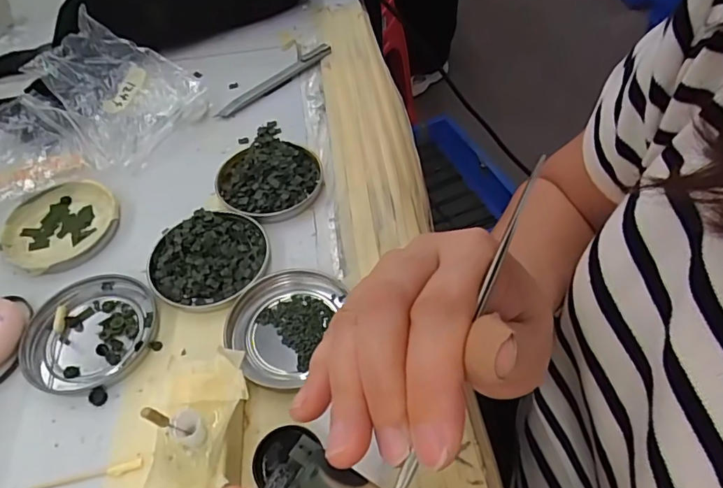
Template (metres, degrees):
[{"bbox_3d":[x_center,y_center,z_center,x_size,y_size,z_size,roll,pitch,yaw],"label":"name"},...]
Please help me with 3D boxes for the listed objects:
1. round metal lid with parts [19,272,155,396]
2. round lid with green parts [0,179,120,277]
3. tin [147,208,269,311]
[{"bbox_3d":[-0.166,0.055,0.319,0.073,0.012,0.079,-2,52,3],"label":"round metal lid with parts"},{"bbox_3d":[-0.217,-0.012,0.373,0.079,0.012,0.077,-2,52,3],"label":"round lid with green parts"},{"bbox_3d":[-0.103,0.006,0.340,0.077,0.021,0.073,-2,52,3],"label":"tin"}]

